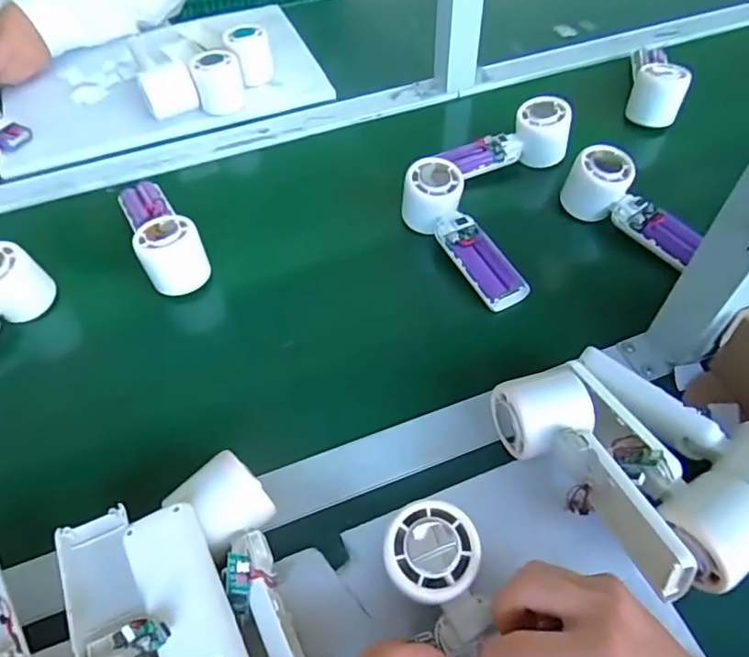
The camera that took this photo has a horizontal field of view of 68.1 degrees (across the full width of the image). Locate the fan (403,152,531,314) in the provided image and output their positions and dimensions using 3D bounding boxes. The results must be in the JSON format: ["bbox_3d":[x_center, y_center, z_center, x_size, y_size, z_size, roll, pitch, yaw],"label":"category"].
[{"bbox_3d":[0.085,-0.088,0.537,0.052,0.044,0.166,-26,71,-17],"label":"fan"}]

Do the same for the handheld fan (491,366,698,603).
[{"bbox_3d":[0.144,0.092,0.367,0.062,0.055,0.167,-19,44,-12],"label":"handheld fan"}]

